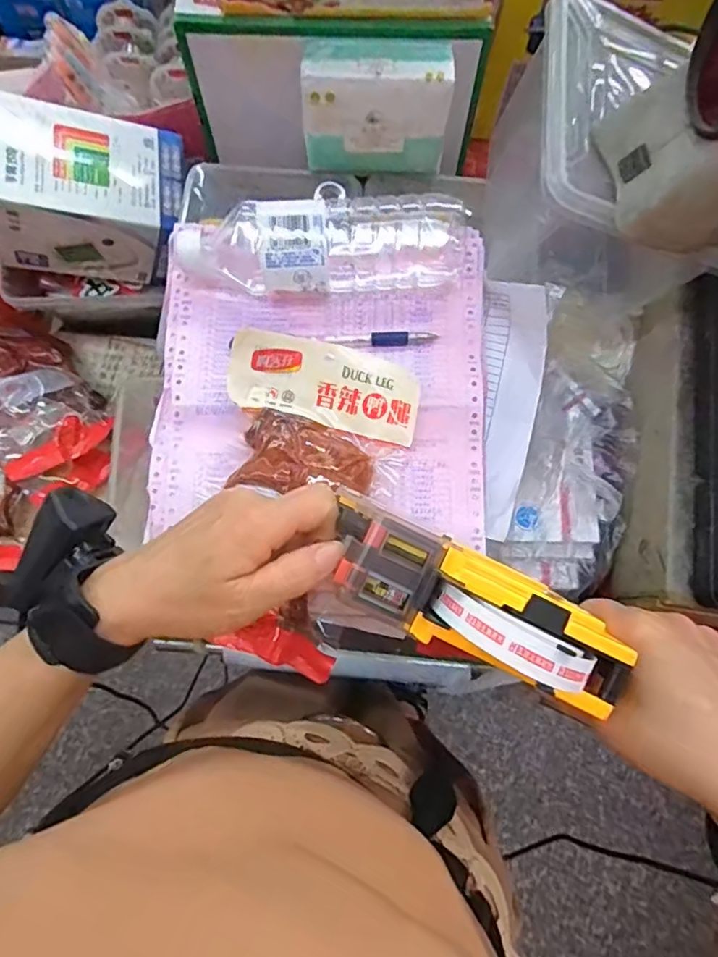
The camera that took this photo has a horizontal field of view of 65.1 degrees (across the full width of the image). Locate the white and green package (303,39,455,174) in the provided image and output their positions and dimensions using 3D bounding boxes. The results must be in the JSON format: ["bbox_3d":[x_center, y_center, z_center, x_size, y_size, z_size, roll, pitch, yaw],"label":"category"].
[{"bbox_3d":[0.015,-0.303,0.462,0.112,0.086,0.045,3,77,0],"label":"white and green package"}]

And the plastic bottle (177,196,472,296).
[{"bbox_3d":[-0.021,-0.173,0.427,0.214,0.061,0.060,-2,77,-1],"label":"plastic bottle"}]

